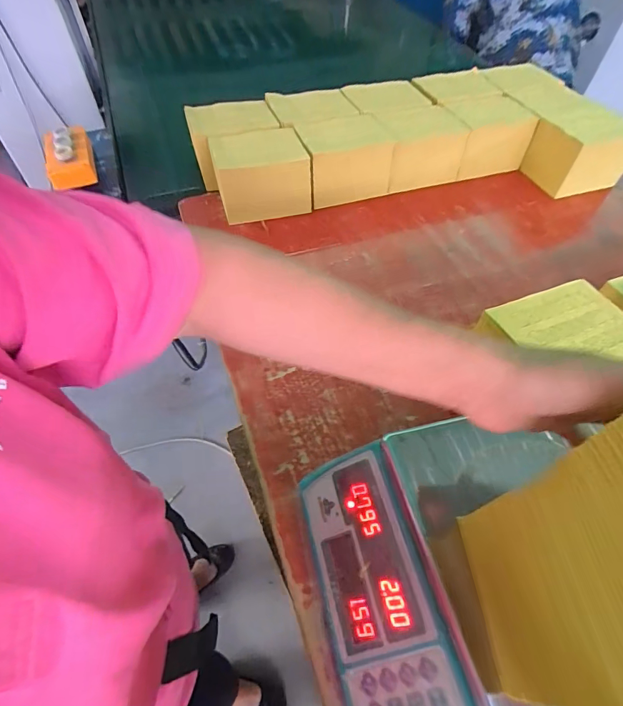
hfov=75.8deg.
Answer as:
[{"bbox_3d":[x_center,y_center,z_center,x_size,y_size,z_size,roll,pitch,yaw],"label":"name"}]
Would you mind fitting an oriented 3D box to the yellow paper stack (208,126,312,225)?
[{"bbox_3d":[-0.089,-0.321,0.727,0.165,0.109,0.116,-8,55,-8],"label":"yellow paper stack"}]

